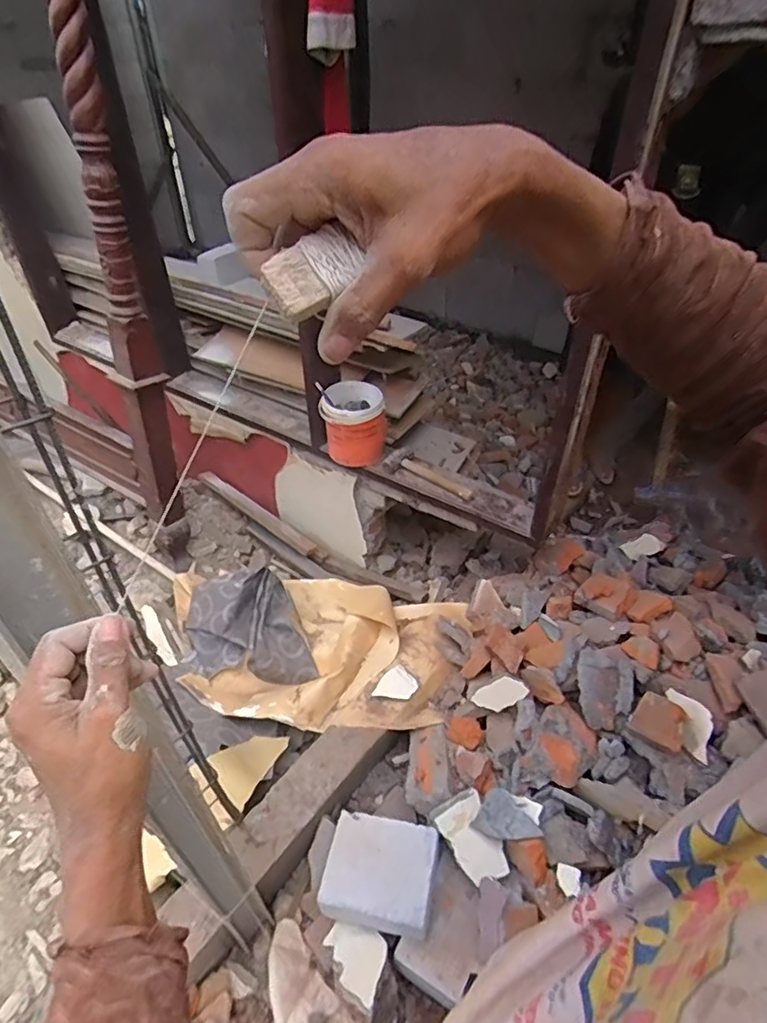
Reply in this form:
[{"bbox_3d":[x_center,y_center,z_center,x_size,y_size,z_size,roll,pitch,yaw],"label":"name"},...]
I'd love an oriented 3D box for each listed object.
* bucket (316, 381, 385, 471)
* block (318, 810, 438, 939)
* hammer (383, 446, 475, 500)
[{"bbox_3d":[-0.092,-0.269,1.732,0.193,0.240,0.200,0,41,0],"label":"bucket"},{"bbox_3d":[-0.008,0.822,1.282,0.240,0.062,0.215,8,42,10],"label":"block"},{"bbox_3d":[0.133,-0.108,1.672,0.276,0.058,0.119,29,49,30],"label":"hammer"}]

